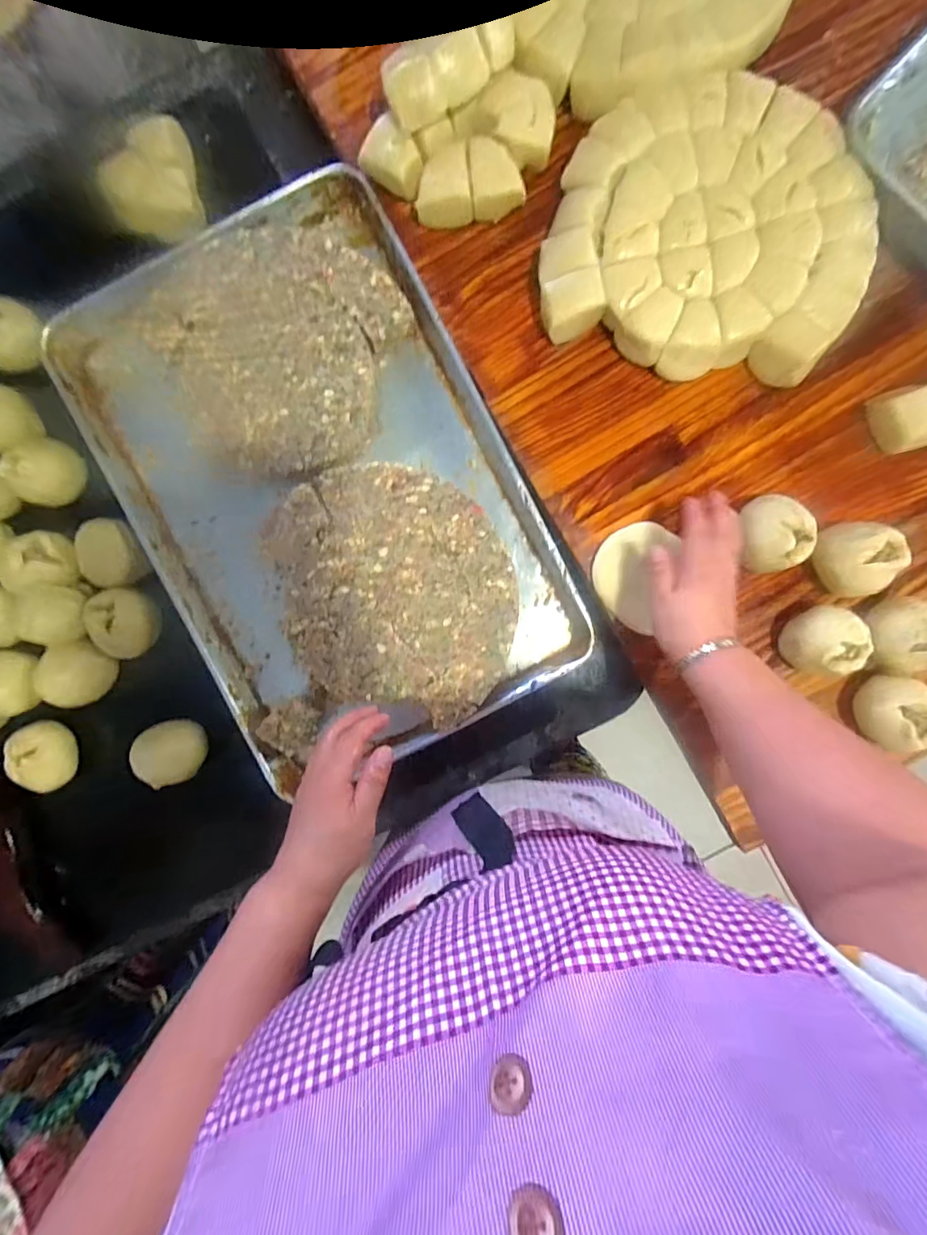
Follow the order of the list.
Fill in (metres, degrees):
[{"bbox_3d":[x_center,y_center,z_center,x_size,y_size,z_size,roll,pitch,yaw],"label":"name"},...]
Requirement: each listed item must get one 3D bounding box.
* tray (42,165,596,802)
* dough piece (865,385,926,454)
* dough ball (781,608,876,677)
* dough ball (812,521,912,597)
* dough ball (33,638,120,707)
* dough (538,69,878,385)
[{"bbox_3d":[-0.154,-0.140,0.560,0.401,0.085,0.592,-27,88,2],"label":"tray"},{"bbox_3d":[0.470,-0.205,0.503,0.078,0.055,0.061,-8,92,-1],"label":"dough piece"},{"bbox_3d":[0.370,0.023,0.513,0.061,0.061,0.067,0,92,-3],"label":"dough ball"},{"bbox_3d":[0.404,-0.058,0.514,0.069,0.062,0.070,0,92,-3],"label":"dough ball"},{"bbox_3d":[-0.454,0.065,0.579,0.069,0.052,0.076,44,90,-4],"label":"dough ball"},{"bbox_3d":[0.251,-0.393,0.506,0.312,0.053,0.275,15,92,-3],"label":"dough"}]

